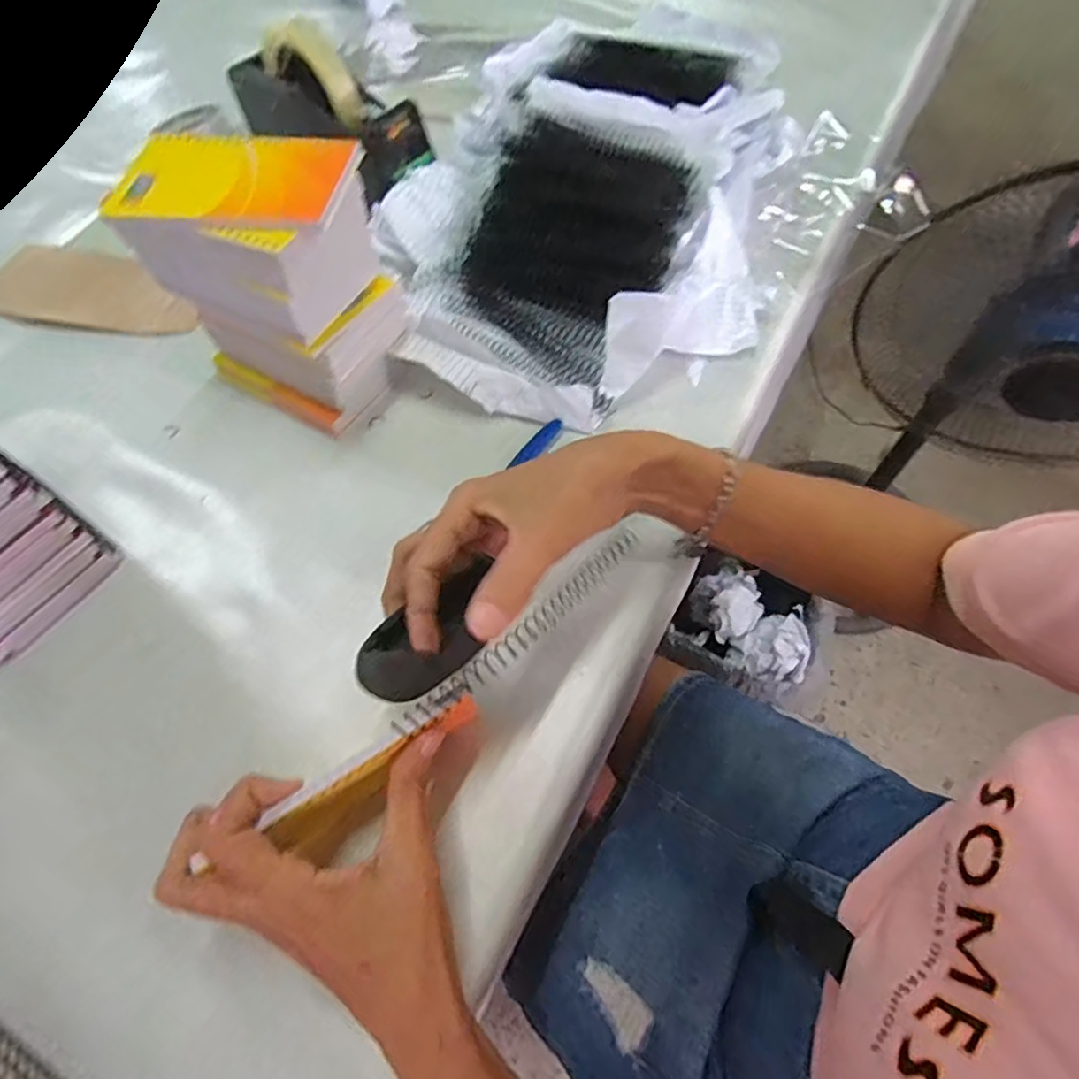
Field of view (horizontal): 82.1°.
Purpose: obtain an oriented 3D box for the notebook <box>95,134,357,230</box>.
[{"bbox_3d":[-0.177,-0.207,0.357,0.129,0.011,0.076,5,61,6],"label":"notebook"}]

